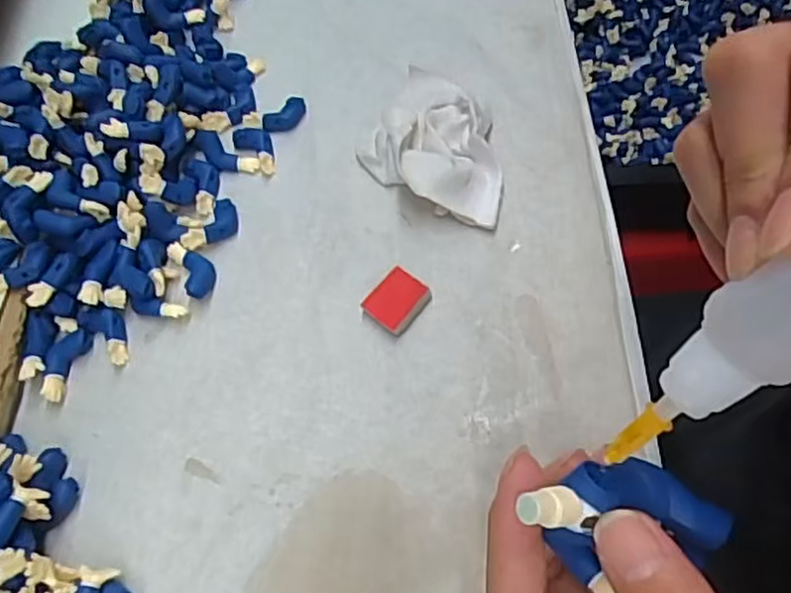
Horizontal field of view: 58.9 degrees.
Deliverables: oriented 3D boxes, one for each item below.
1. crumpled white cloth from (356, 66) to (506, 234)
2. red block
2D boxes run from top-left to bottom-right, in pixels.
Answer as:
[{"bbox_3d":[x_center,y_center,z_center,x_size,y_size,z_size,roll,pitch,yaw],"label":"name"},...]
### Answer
[{"bbox_3d":[0.022,-0.067,0.295,0.064,0.017,0.069,21,65,16],"label":"crumpled white cloth"},{"bbox_3d":[0.001,0.001,0.267,0.019,0.006,0.022,34,69,21],"label":"red block"}]

